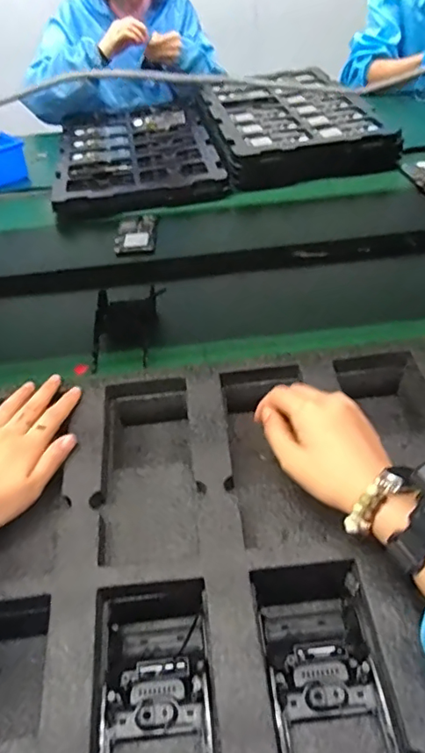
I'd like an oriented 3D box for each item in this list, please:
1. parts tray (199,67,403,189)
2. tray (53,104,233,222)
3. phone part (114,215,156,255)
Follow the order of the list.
[{"bbox_3d":[0.158,-0.572,1.170,0.340,0.050,0.544,-10,45,-4],"label":"parts tray"},{"bbox_3d":[-0.164,-0.485,1.152,0.325,0.039,0.506,-10,45,-4],"label":"tray"},{"bbox_3d":[-0.131,-0.245,0.920,0.066,0.010,0.111,-6,45,0],"label":"phone part"}]

